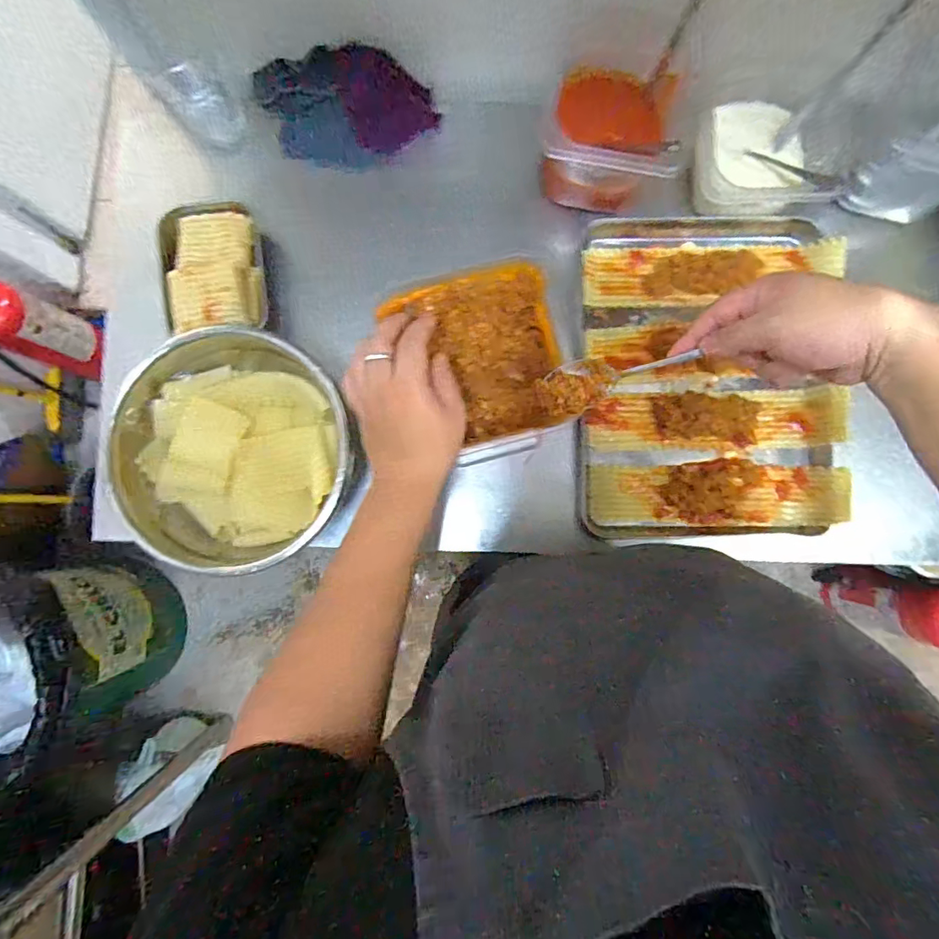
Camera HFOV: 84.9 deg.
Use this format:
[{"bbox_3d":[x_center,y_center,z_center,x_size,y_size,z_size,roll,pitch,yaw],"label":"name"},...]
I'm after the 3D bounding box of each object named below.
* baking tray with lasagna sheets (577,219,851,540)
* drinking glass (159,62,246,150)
[{"bbox_3d":[0.300,-0.123,0.661,0.317,0.046,0.410,1,85,1],"label":"baking tray with lasagna sheets"},{"bbox_3d":[-0.327,-0.455,0.645,0.066,0.099,0.071,0,85,1],"label":"drinking glass"}]

